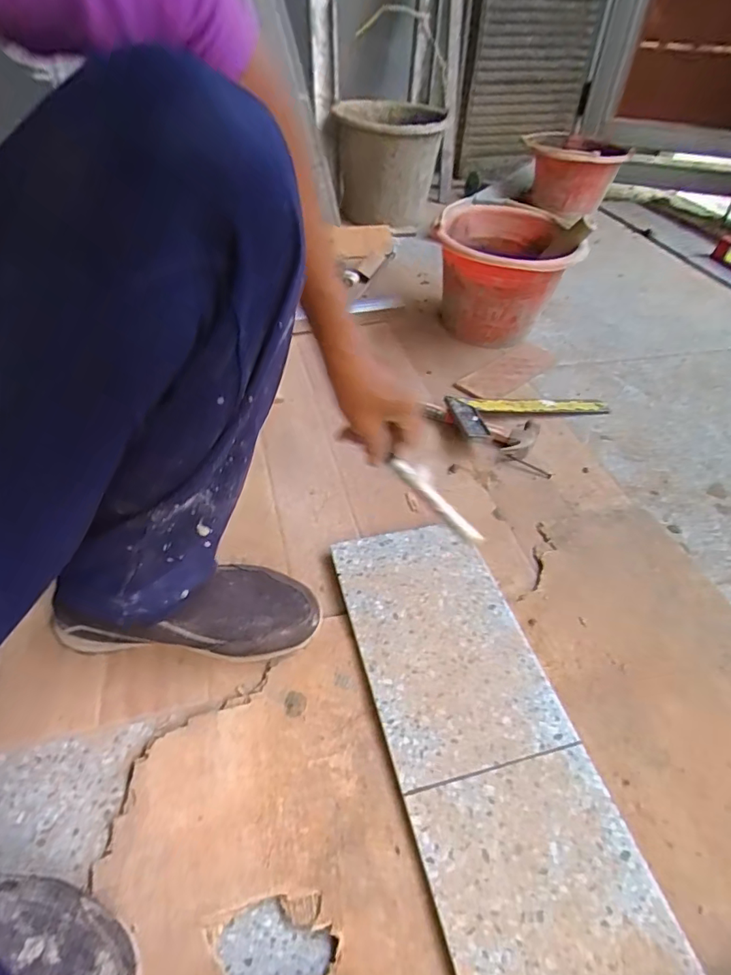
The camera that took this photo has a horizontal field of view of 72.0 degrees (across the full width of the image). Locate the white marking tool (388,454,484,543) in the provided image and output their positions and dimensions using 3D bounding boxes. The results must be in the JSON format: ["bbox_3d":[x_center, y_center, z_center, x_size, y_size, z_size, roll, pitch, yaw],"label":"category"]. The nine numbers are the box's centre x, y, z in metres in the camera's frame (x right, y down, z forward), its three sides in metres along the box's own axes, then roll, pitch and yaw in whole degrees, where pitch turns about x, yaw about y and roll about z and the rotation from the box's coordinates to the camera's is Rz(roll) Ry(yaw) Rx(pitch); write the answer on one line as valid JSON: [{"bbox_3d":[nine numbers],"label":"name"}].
[{"bbox_3d":[0.069,0.011,0.500,0.014,0.013,0.120,-30,63,-30],"label":"white marking tool"}]

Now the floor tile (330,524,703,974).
[{"bbox_3d":[0.101,0.215,0.490,0.172,0.016,0.435,-8,47,-14],"label":"floor tile"}]

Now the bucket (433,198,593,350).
[{"bbox_3d":[0.271,-0.420,1.013,0.258,0.198,0.287,15,46,9],"label":"bucket"}]

